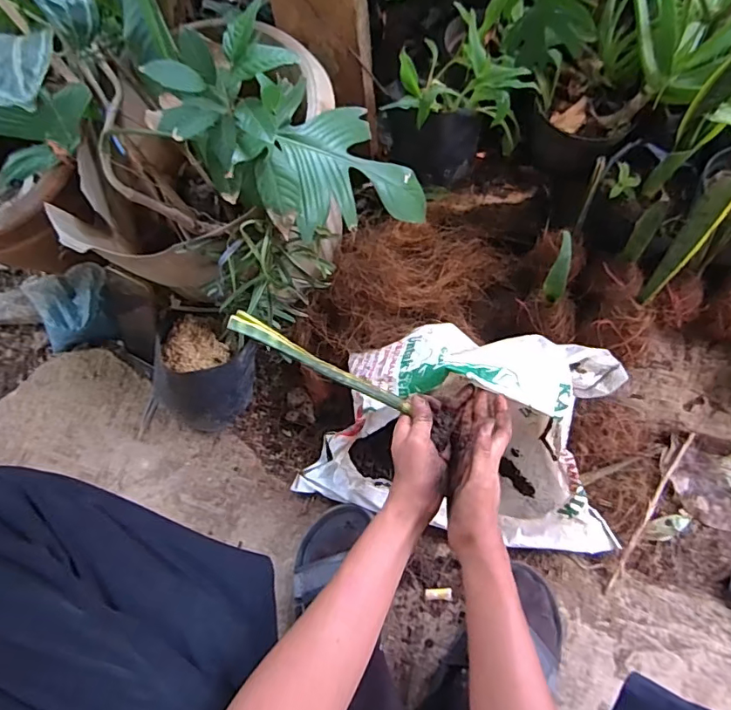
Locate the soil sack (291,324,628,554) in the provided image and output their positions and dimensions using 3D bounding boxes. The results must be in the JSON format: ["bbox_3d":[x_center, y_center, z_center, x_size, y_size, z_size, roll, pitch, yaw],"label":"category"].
[{"bbox_3d":[0.122,0.103,0.653,0.384,0.226,0.238,6,68,5],"label":"soil sack"}]

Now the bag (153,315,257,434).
[{"bbox_3d":[-0.229,0.026,0.700,0.126,0.116,0.135,25,71,12],"label":"bag"}]

